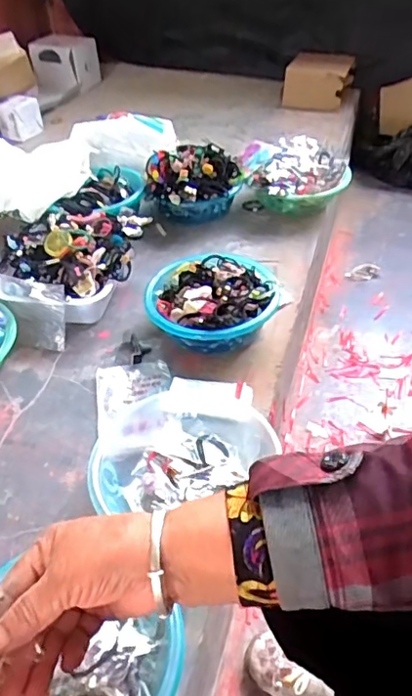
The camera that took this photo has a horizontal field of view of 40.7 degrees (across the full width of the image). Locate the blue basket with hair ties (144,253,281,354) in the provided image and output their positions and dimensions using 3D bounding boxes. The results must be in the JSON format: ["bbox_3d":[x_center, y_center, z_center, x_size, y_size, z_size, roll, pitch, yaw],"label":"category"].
[{"bbox_3d":[0.015,-0.070,0.952,0.219,0.088,0.202,-2,42,2],"label":"blue basket with hair ties"}]

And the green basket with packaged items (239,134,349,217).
[{"bbox_3d":[0.195,-0.381,1.264,0.245,0.120,0.192,-1,42,2],"label":"green basket with packaged items"}]

